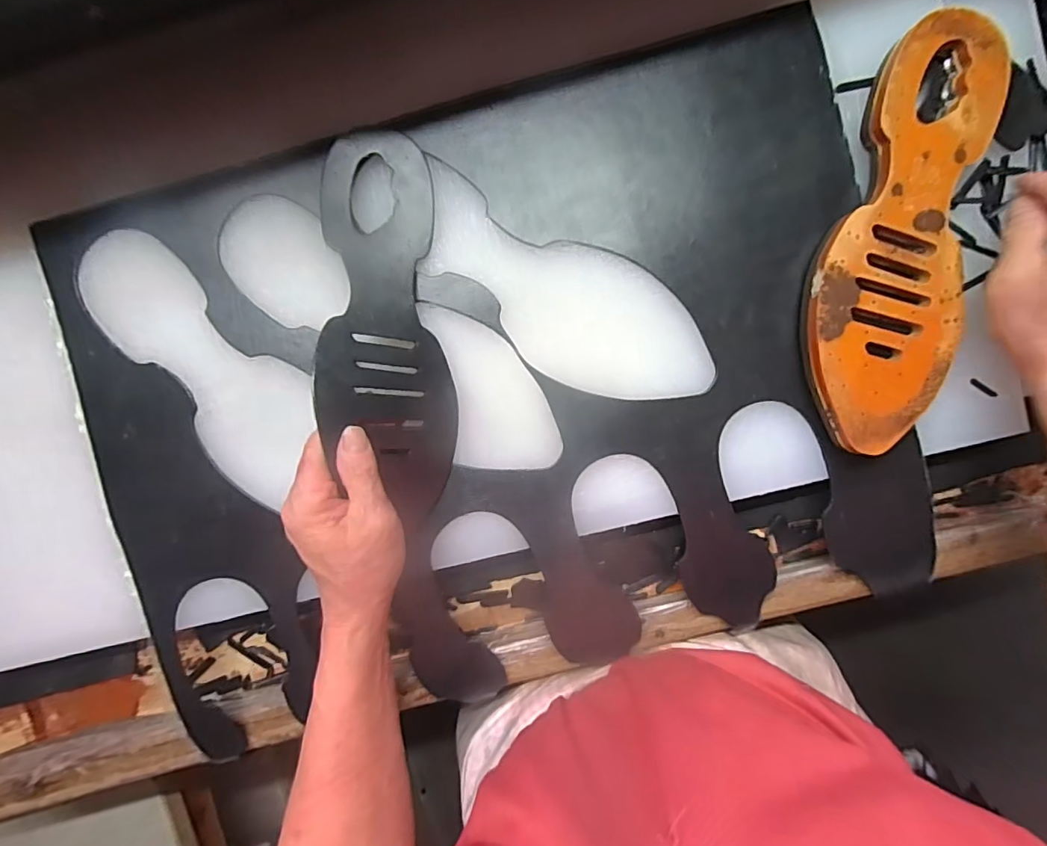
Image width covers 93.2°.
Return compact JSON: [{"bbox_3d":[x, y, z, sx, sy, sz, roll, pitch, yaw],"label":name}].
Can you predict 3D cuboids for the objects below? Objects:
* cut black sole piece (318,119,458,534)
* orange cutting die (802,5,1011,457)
[{"bbox_3d":[-0.100,-0.067,0.342,0.093,0.025,0.265,-7,89,-36],"label":"cut black sole piece"},{"bbox_3d":[0.259,-0.128,0.348,0.098,0.028,0.289,14,96,1],"label":"orange cutting die"}]

